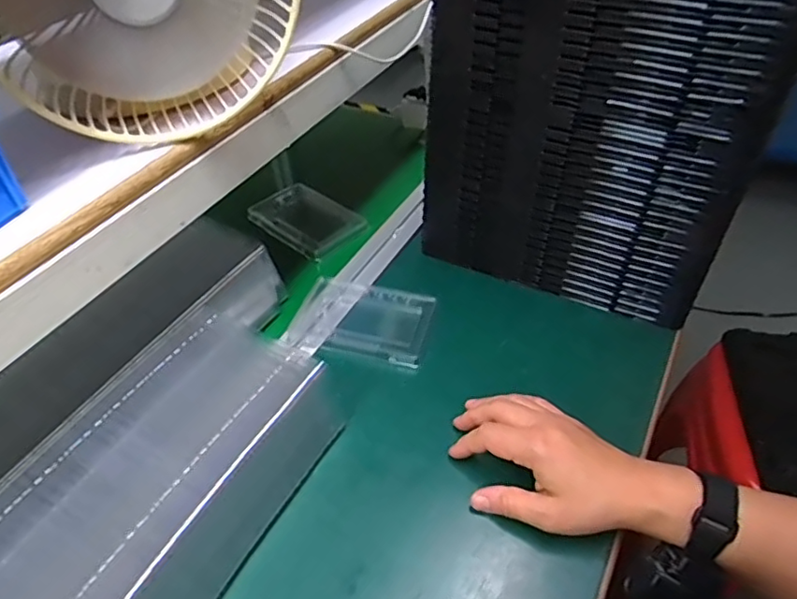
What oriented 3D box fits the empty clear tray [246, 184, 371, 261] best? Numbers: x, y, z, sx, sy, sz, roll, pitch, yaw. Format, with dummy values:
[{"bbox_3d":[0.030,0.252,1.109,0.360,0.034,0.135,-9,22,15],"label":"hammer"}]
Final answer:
[{"bbox_3d":[-0.113,-0.098,0.720,0.088,0.014,0.137,-36,51,-29],"label":"empty clear tray"}]

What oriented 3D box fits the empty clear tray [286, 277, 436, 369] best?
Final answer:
[{"bbox_3d":[-0.036,0.021,0.595,0.136,0.014,0.090,9,45,15],"label":"empty clear tray"}]

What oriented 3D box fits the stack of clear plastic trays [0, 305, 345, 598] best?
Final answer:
[{"bbox_3d":[-0.183,0.166,0.388,0.151,0.092,0.349,15,47,21],"label":"stack of clear plastic trays"}]

